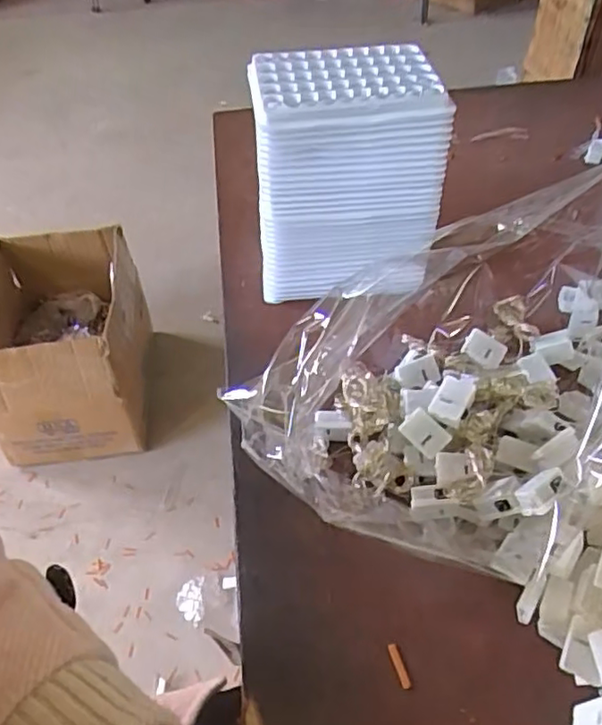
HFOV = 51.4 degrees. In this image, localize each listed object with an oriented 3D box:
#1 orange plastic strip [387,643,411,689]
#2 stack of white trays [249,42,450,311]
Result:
[{"bbox_3d":[0.051,0.156,0.322,0.005,0.004,0.022,-14,48,-10],"label":"orange plastic strip"},{"bbox_3d":[0.033,-0.138,0.475,0.137,0.157,0.093,1,46,4],"label":"stack of white trays"}]

